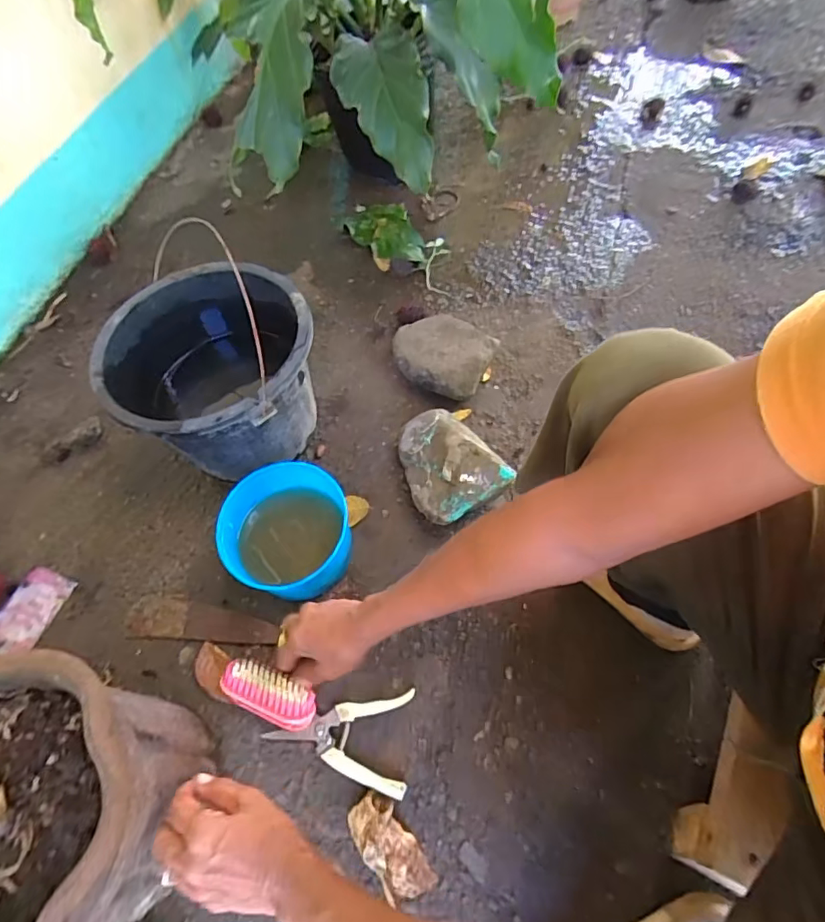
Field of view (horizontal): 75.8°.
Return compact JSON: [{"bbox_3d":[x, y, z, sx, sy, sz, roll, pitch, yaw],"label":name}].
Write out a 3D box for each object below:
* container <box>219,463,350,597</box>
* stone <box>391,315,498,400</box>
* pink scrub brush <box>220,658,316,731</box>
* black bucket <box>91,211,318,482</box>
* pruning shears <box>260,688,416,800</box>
[{"bbox_3d":[-0.161,0.097,0.701,0.150,0.112,0.151,-1,61,3],"label":"container"},{"bbox_3d":[0.046,-0.172,0.859,0.167,0.072,0.131,24,65,17],"label":"stone"},{"bbox_3d":[-0.171,0.277,0.634,0.118,0.029,0.050,19,64,15],"label":"pink scrub brush"},{"bbox_3d":[-0.262,-0.101,0.770,0.270,0.244,0.264,-1,61,3],"label":"black bucket"},{"bbox_3d":[-0.087,0.326,0.628,0.166,0.010,0.107,3,61,5],"label":"pruning shears"}]

